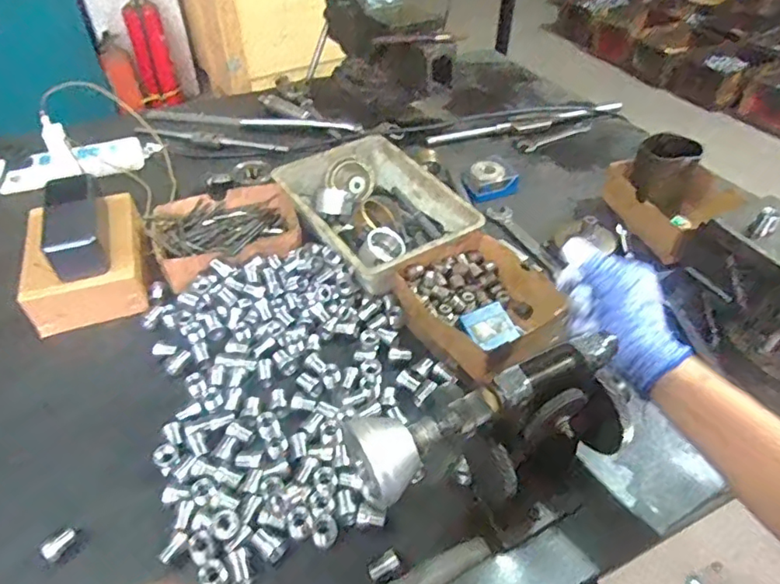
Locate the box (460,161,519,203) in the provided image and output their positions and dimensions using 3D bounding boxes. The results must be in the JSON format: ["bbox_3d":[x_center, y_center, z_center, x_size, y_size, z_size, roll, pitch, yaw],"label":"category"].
[{"bbox_3d":[0.149,-0.159,0.807,0.079,0.030,0.056,-14,46,-14],"label":"box"}]

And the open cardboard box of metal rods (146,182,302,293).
[{"bbox_3d":[-0.202,-0.077,0.693,0.183,0.037,0.142,-21,48,-20],"label":"open cardboard box of metal rods"}]

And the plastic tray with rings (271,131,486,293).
[{"bbox_3d":[-0.023,-0.107,0.710,0.171,0.060,0.253,-24,49,-22],"label":"plastic tray with rings"}]

